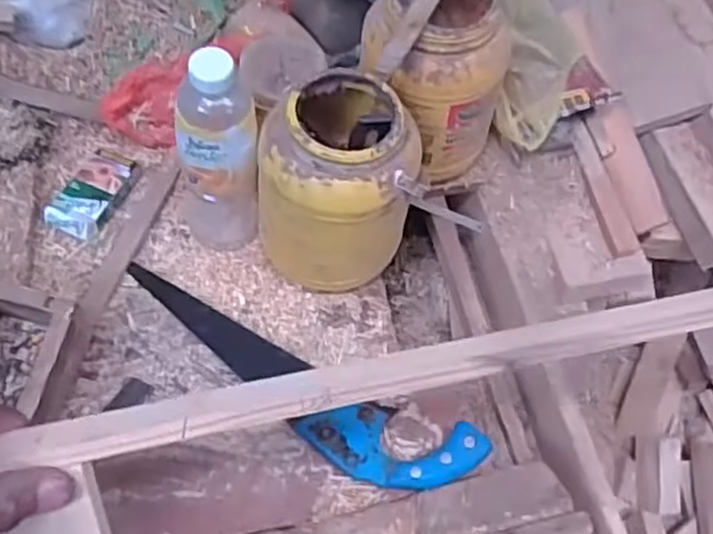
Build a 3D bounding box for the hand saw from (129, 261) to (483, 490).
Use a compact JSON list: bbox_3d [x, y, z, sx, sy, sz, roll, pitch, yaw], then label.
[{"bbox_3d":[-0.073,0.119,0.771,0.412,0.027,0.089,24,55,15],"label":"hand saw"}]

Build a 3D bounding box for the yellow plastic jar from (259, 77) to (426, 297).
[{"bbox_3d":[-0.022,-0.089,0.777,0.147,0.203,0.150,1,52,-2],"label":"yellow plastic jar"}]

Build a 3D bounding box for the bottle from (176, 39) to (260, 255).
[{"bbox_3d":[-0.139,-0.107,0.756,0.076,0.257,0.077,-12,54,-12],"label":"bottle"}]

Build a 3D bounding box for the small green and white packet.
[{"bbox_3d":[-0.302,-0.083,0.872,0.061,0.025,0.112,21,54,13],"label":"small green and white packet"}]

